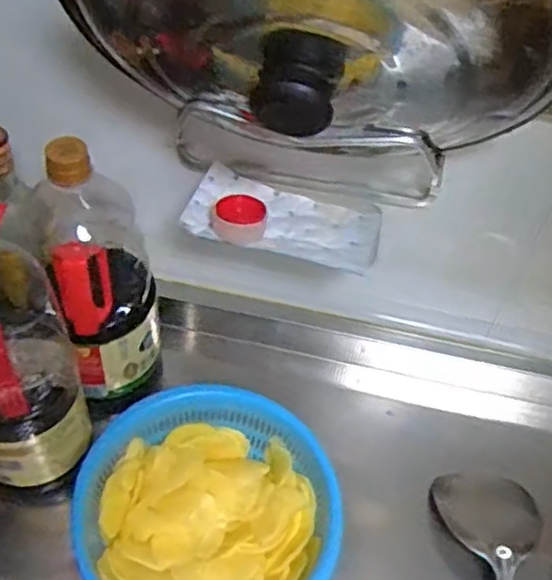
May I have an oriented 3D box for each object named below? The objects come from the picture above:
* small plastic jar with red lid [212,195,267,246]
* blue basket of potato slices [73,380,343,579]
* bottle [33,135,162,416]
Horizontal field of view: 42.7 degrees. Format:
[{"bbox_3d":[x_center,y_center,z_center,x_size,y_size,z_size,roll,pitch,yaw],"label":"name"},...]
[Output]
[{"bbox_3d":[-0.030,-0.059,0.580,0.043,0.020,0.040,3,50,-4],"label":"small plastic jar with red lid"},{"bbox_3d":[-0.060,0.200,0.600,0.194,0.087,0.211,3,50,-4],"label":"blue basket of potato slices"},{"bbox_3d":[-0.158,-0.008,0.645,0.091,0.295,0.090,-23,56,-23],"label":"bottle"}]

